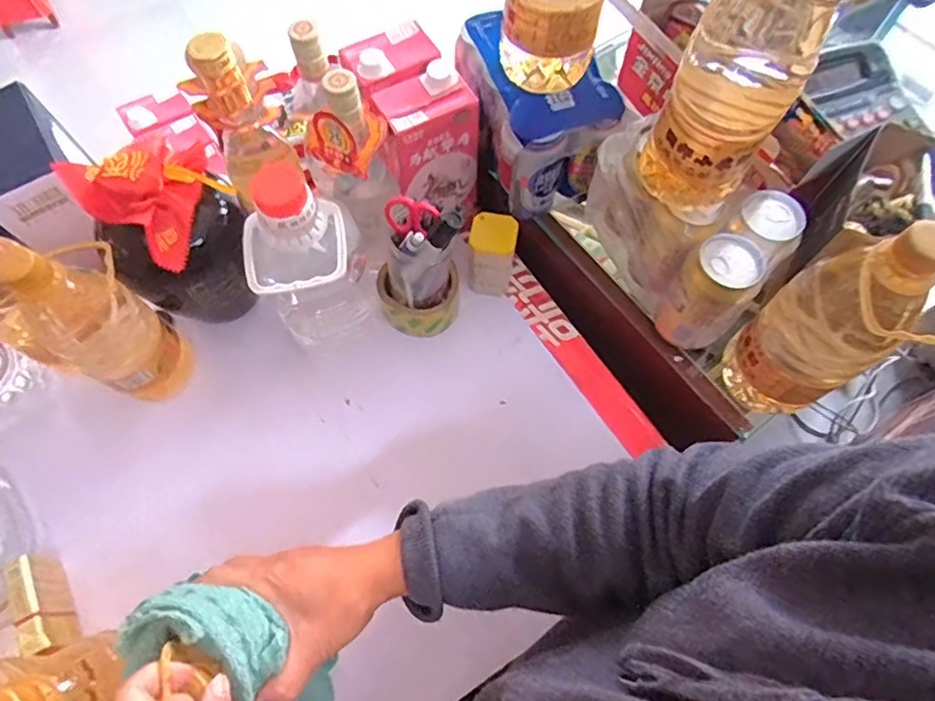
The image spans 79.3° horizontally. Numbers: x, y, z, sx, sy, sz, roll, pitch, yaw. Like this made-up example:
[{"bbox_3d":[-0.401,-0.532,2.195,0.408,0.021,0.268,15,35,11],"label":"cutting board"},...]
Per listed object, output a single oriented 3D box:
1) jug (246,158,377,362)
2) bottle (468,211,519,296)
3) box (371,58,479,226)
[{"bbox_3d":[-0.146,-0.071,0.552,0.099,0.232,0.099,-12,66,-6],"label":"jug"},{"bbox_3d":[0.025,-0.108,0.645,0.057,0.099,0.046,5,66,2],"label":"bottle"},{"bbox_3d":[-0.044,-0.208,0.613,0.109,0.171,0.085,-22,68,-10],"label":"box"}]

